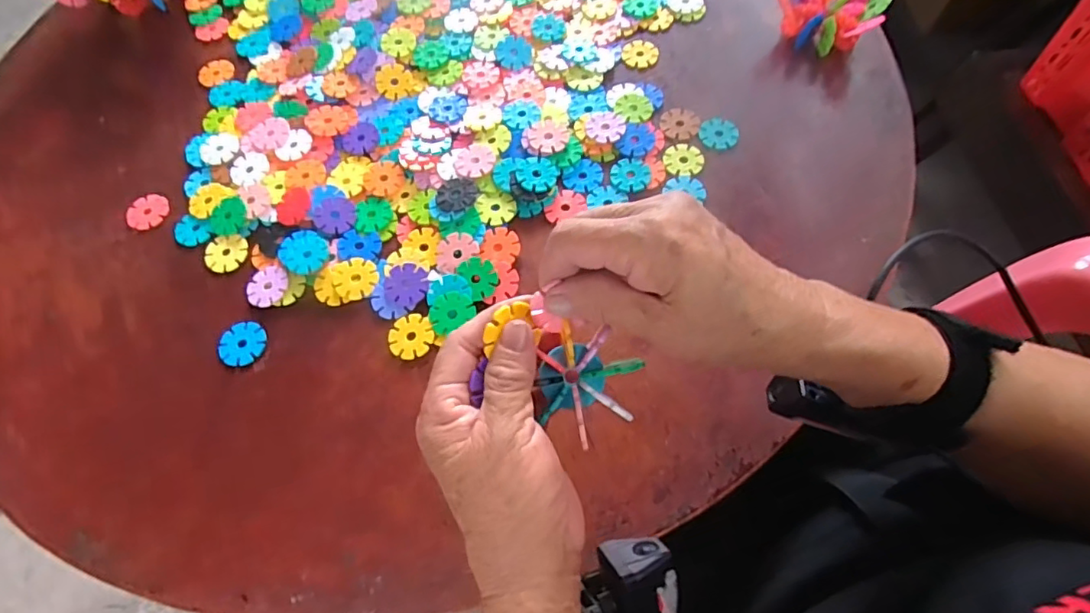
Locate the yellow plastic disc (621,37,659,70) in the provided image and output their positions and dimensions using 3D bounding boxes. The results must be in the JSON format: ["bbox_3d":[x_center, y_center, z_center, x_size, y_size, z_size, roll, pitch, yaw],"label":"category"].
[{"bbox_3d":[0.084,-0.224,0.501,0.031,0.005,0.032,-1,65,3],"label":"yellow plastic disc"}]

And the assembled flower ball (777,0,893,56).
[{"bbox_3d":[0.243,-0.254,0.487,0.080,0.048,0.071,25,69,15],"label":"assembled flower ball"}]

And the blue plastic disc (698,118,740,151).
[{"bbox_3d":[0.140,-0.141,0.456,0.031,0.004,0.034,-1,65,3],"label":"blue plastic disc"}]

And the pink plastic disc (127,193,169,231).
[{"bbox_3d":[-0.322,-0.077,0.459,0.031,0.004,0.033,-1,65,3],"label":"pink plastic disc"}]

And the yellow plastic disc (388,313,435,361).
[{"bbox_3d":[-0.092,0.019,0.387,0.030,0.005,0.030,-1,65,3],"label":"yellow plastic disc"}]

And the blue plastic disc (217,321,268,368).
[{"bbox_3d":[-0.214,0.026,0.400,0.033,0.004,0.032,-1,65,3],"label":"blue plastic disc"}]

